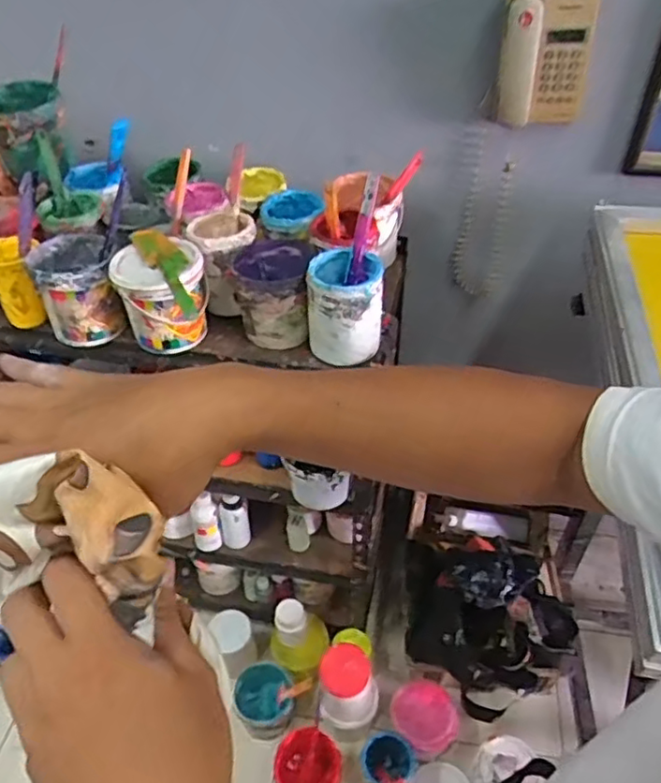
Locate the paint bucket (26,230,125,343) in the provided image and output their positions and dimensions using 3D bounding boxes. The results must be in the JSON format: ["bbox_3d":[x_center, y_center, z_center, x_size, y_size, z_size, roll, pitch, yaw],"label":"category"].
[{"bbox_3d":[-0.385,-0.156,0.963,0.118,0.117,0.148,-14,45,-14],"label":"paint bucket"}]

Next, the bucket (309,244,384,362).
[{"bbox_3d":[0.020,-0.117,0.895,0.100,0.143,0.093,0,43,0],"label":"bucket"}]

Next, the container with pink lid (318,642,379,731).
[{"bbox_3d":[0.036,0.589,1.249,0.115,0.159,0.099,24,49,24],"label":"container with pink lid"}]

